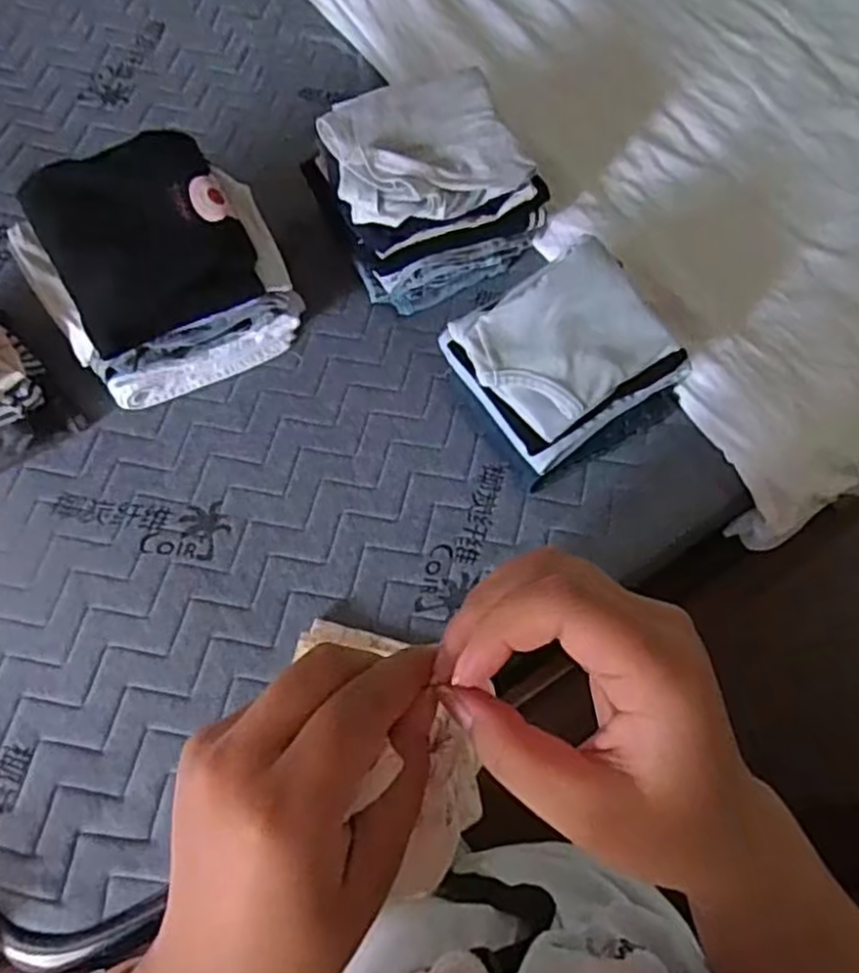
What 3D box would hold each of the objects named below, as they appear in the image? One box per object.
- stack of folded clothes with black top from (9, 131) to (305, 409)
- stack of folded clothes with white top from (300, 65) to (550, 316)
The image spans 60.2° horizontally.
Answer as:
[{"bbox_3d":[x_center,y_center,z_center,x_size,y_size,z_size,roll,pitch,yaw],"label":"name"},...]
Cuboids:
[{"bbox_3d":[-0.317,-0.255,0.898,0.259,0.240,0.195,-31,73,-17],"label":"stack of folded clothes with black top"},{"bbox_3d":[0.007,-0.391,0.989,0.274,0.221,0.194,-17,69,-12],"label":"stack of folded clothes with white top"}]

